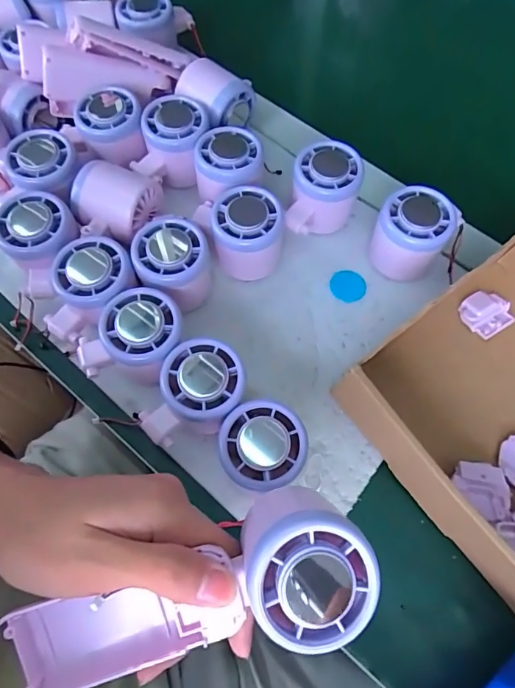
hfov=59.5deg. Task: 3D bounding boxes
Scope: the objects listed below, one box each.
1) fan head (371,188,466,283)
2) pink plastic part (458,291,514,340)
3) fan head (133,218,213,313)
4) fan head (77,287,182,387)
[{"bbox_3d":[0.124,-0.087,0.359,0.058,0.055,0.057,0,68,0],"label":"fan head"},{"bbox_3d":[0.181,-0.024,0.358,0.036,0.011,0.036,0,68,0],"label":"pink plastic part"},{"bbox_3d":[-0.062,-0.056,0.345,0.054,0.061,0.057,0,68,0],"label":"fan head"},{"bbox_3d":[-0.088,-0.002,0.326,0.071,0.059,0.057,6,68,2],"label":"fan head"}]

